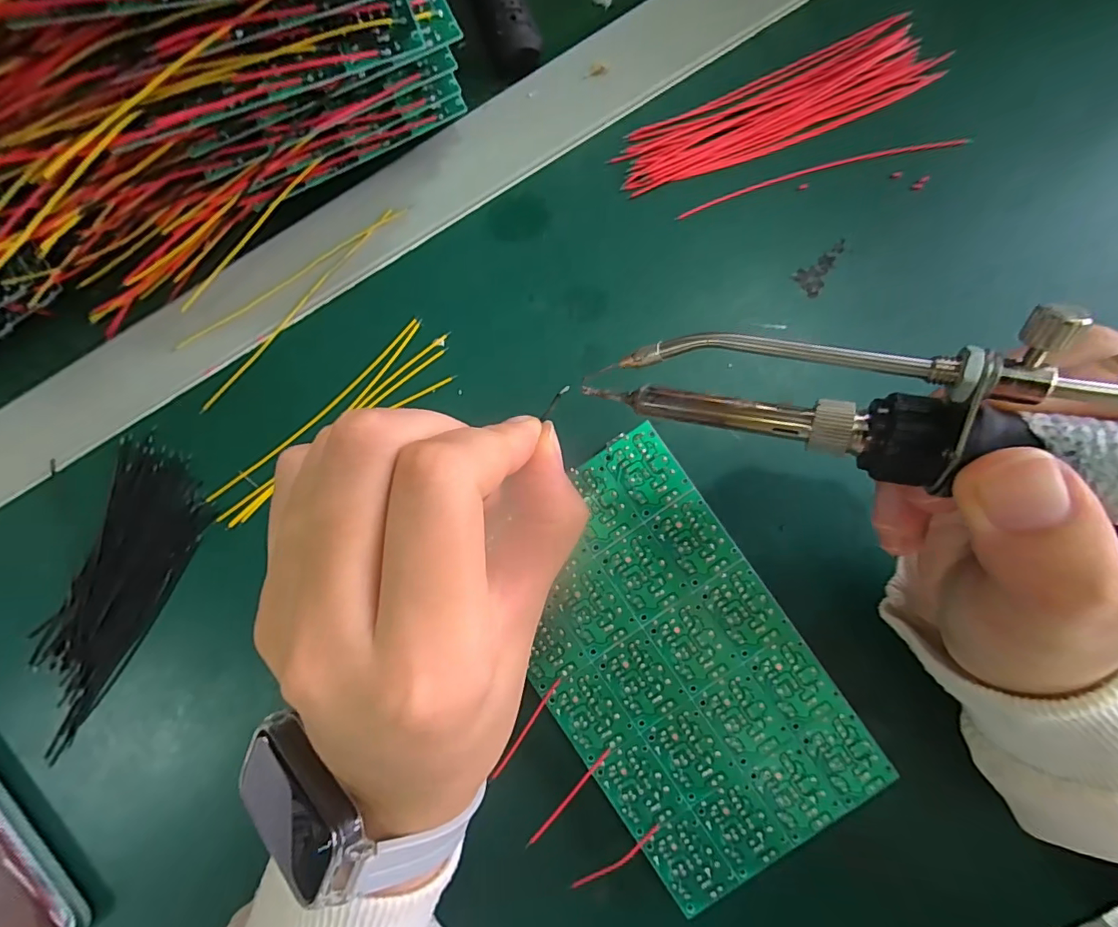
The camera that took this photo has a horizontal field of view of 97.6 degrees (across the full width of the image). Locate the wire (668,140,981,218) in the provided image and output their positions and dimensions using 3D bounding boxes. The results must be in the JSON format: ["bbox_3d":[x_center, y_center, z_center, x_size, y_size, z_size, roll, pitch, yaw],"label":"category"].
[{"bbox_3d":[0.115,-0.128,0.217,0.127,0.004,0.009,-13,85,3],"label":"wire"}]

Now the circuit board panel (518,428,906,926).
[{"bbox_3d":[0.045,0.082,0.201,0.100,0.008,0.170,-34,86,1],"label":"circuit board panel"}]

